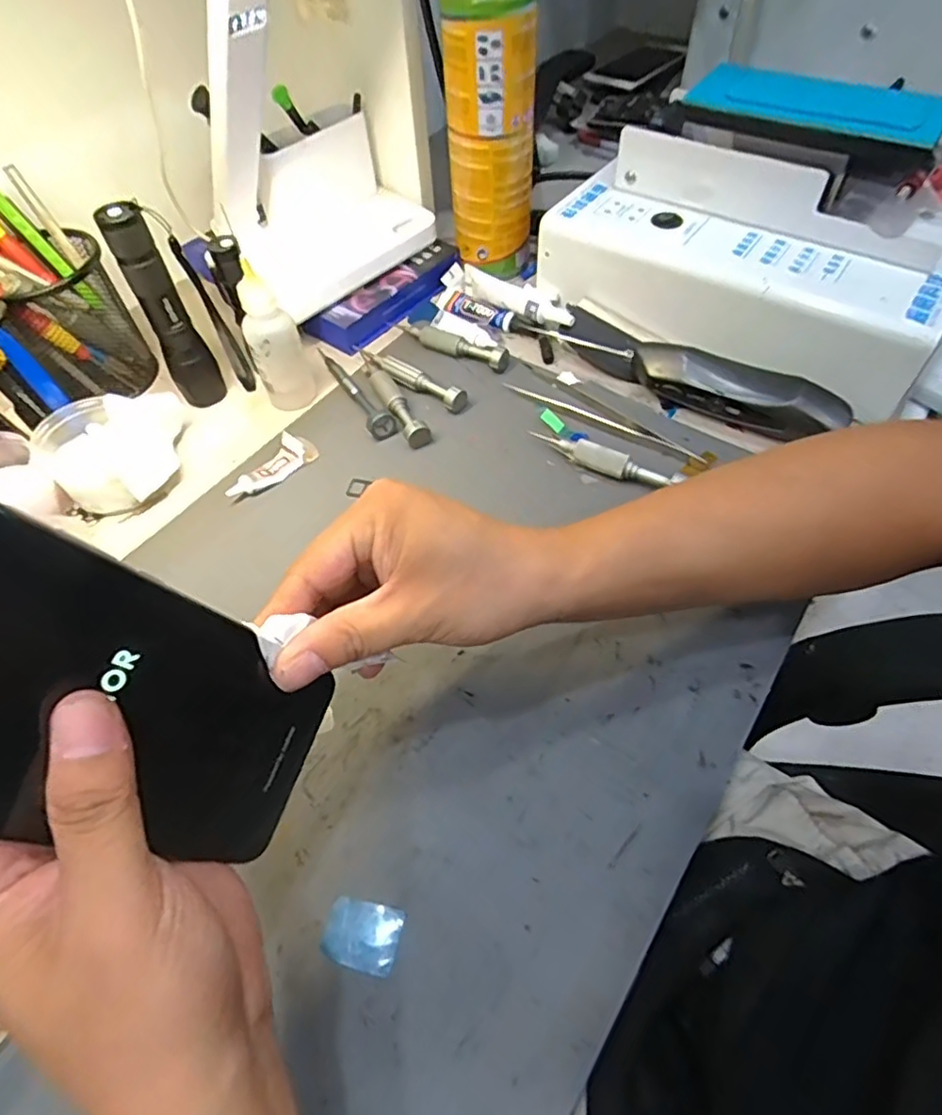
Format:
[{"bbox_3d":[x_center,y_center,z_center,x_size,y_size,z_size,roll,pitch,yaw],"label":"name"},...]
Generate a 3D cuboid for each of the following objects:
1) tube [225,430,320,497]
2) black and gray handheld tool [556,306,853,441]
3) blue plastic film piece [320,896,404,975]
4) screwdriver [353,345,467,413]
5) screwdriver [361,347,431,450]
[{"bbox_3d":[-0.129,-0.060,0.397,0.020,0.016,0.065,32,62,23],"label":"tube"},{"bbox_3d":[0.149,-0.131,0.422,0.044,0.035,0.196,-40,61,-22],"label":"black and gray handheld tool"},{"bbox_3d":[-0.045,0.155,0.251,0.032,0.004,0.024,10,56,10],"label":"blue plastic film piece"},{"bbox_3d":[-0.050,-0.136,0.446,0.111,0.012,0.016,31,62,23],"label":"screwdriver"},{"bbox_3d":[-0.060,-0.120,0.433,0.017,0.013,0.109,-26,57,-14],"label":"screwdriver"}]

